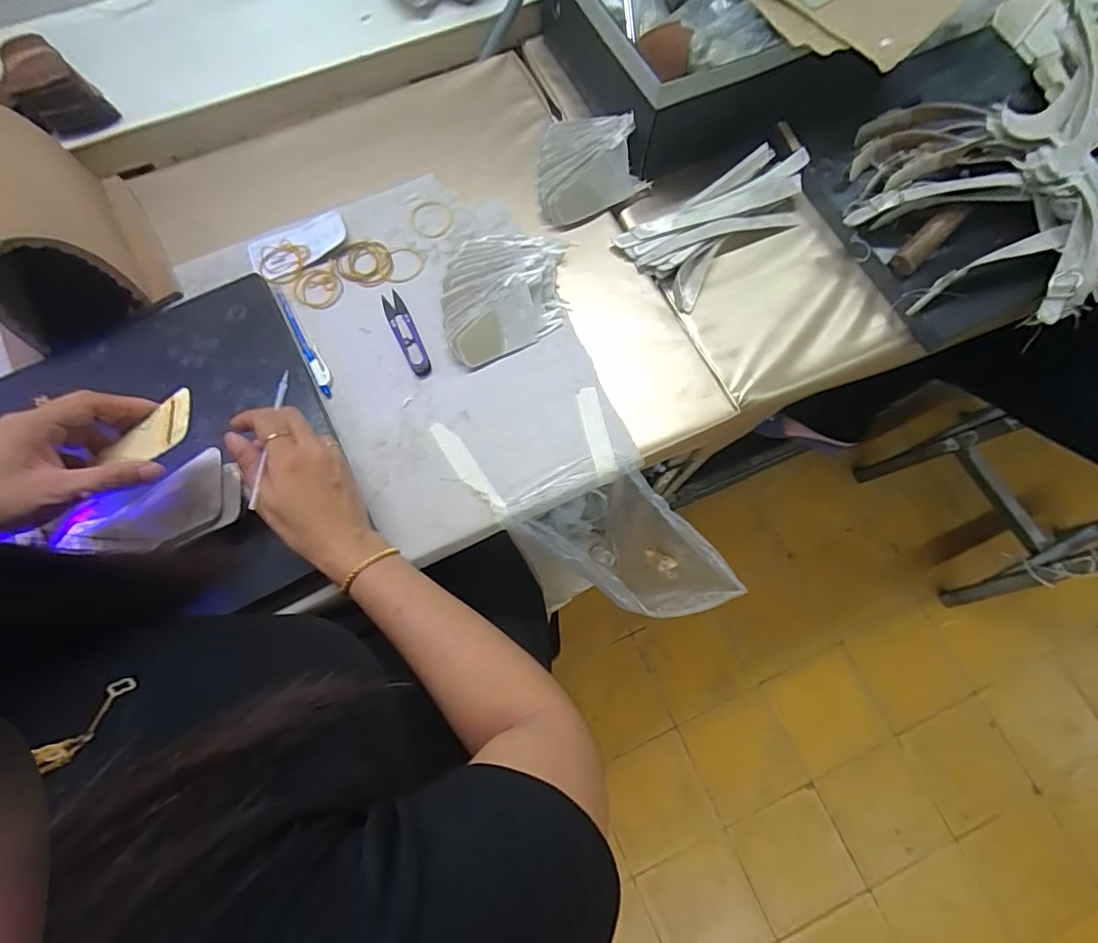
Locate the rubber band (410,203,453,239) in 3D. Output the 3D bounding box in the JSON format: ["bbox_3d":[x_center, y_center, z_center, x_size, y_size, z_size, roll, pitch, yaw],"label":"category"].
[{"bbox_3d":[-0.125,-0.269,0.571,0.043,0.006,0.048,-19,71,-4],"label":"rubber band"}]

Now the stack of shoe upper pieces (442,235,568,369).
[{"bbox_3d":[-0.044,-0.182,0.525,0.124,0.035,0.143,-9,71,-1],"label":"stack of shoe upper pieces"}]

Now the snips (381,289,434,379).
[{"bbox_3d":[-0.141,-0.137,0.526,0.021,0.006,0.101,-26,72,-6],"label":"snips"}]

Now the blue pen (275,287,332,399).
[{"bbox_3d":[-0.240,-0.130,0.525,0.013,0.011,0.135,-29,76,-7],"label":"blue pen"}]

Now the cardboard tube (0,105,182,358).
[{"bbox_3d":[-0.466,-0.228,0.492,0.131,0.111,0.177,-33,76,-8],"label":"cardboard tube"}]

